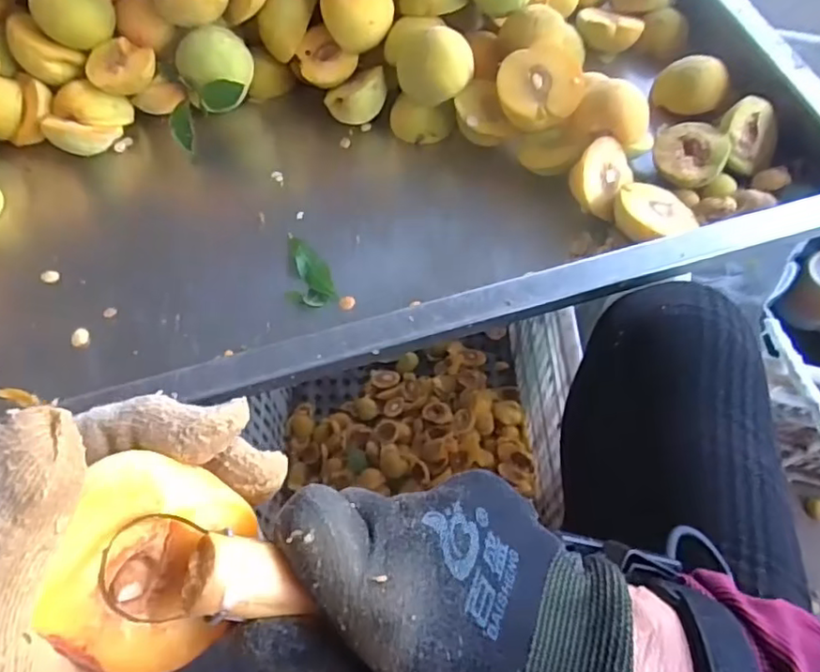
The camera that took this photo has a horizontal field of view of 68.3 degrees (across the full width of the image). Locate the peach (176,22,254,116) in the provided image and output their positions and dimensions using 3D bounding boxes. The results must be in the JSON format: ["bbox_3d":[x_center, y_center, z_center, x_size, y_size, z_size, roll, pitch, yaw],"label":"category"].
[{"bbox_3d":[-0.176,-0.242,0.551,0.055,0.070,0.056,0,61,1],"label":"peach"}]

